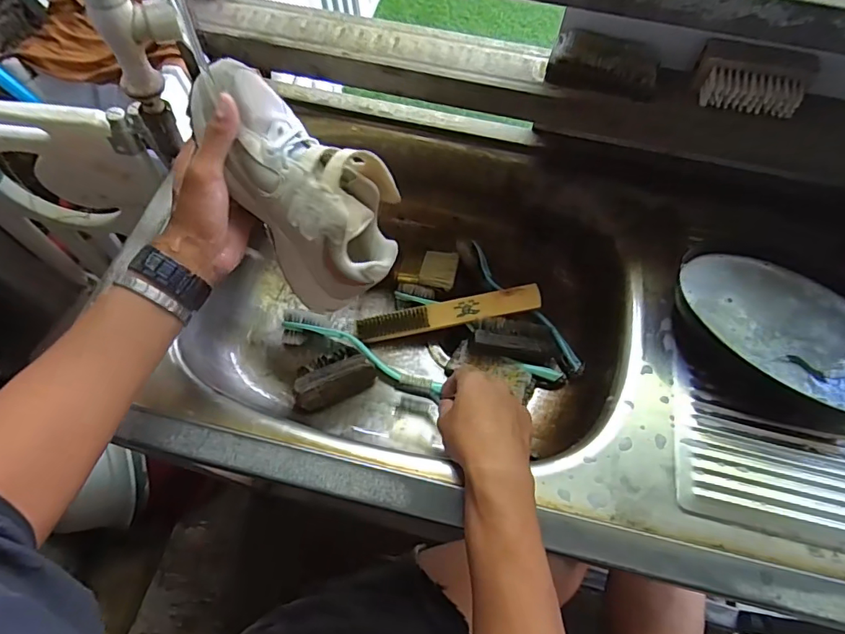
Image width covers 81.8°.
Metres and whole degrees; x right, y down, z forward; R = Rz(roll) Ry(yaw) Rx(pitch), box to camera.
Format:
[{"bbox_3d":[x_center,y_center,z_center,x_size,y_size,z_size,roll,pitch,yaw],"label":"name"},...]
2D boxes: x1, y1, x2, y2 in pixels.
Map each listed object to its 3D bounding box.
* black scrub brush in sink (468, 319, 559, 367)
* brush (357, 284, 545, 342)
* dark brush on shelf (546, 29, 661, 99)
[{"bbox_3d":[0.113,0.029,0.588,0.114,0.037,0.045,12,63,-11],"label":"black scrub brush in sink"},{"bbox_3d":[0.031,-0.005,0.599,0.223,0.017,0.033,-12,64,8],"label":"brush"},{"bbox_3d":[0.177,-0.246,0.478,0.099,0.029,0.063,14,64,4],"label":"dark brush on shelf"}]

